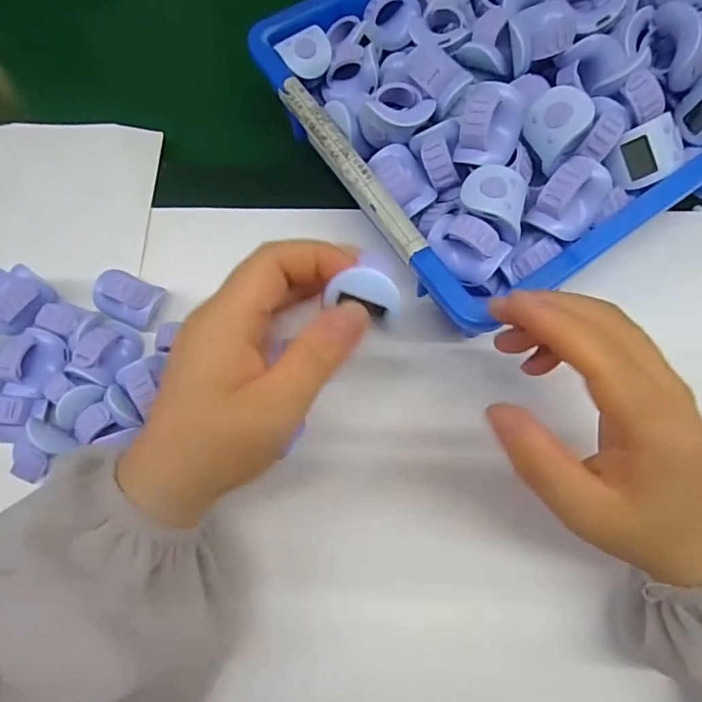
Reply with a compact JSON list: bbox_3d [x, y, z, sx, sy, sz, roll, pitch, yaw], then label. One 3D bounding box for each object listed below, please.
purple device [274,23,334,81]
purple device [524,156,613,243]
[{"bbox_3d":[-0.027,-0.185,0.312,0.031,0.010,0.030,-30,74,-7],"label":"purple device"},{"bbox_3d":[0.115,-0.080,0.259,0.028,0.022,0.041,35,77,12],"label":"purple device"}]

